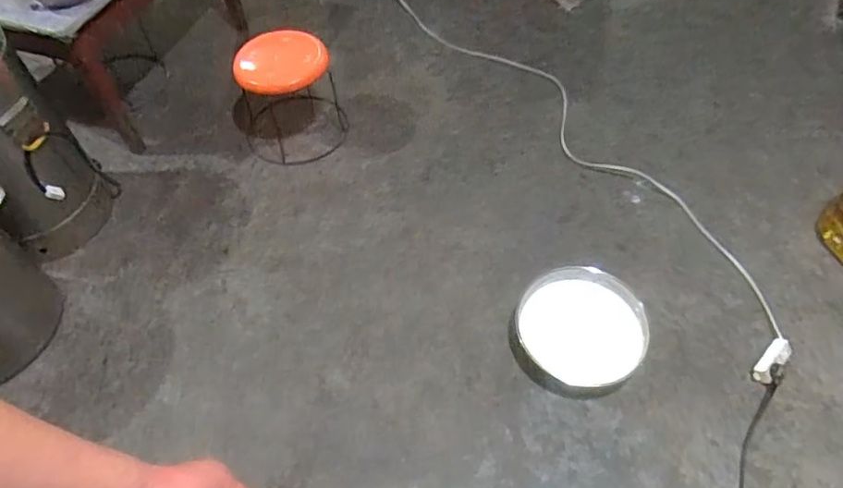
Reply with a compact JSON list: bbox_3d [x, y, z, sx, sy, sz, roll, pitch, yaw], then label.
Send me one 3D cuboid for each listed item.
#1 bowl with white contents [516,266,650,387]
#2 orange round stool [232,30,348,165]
[{"bbox_3d":[0.389,0.199,1.404,0.278,0.100,0.296,-1,54,1],"label":"bowl with white contents"},{"bbox_3d":[-0.405,-0.453,1.758,0.312,0.321,0.290,-1,54,1],"label":"orange round stool"}]

